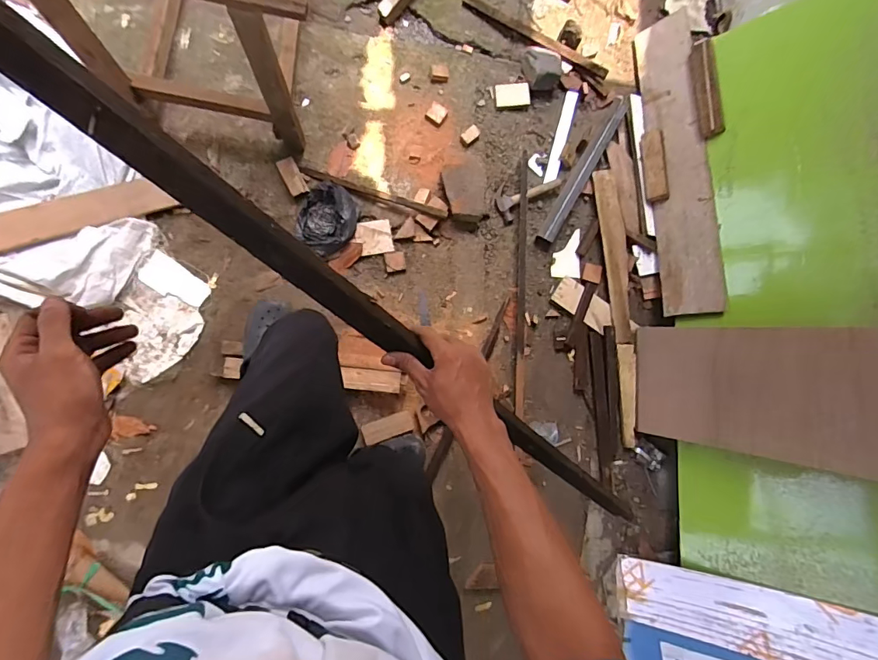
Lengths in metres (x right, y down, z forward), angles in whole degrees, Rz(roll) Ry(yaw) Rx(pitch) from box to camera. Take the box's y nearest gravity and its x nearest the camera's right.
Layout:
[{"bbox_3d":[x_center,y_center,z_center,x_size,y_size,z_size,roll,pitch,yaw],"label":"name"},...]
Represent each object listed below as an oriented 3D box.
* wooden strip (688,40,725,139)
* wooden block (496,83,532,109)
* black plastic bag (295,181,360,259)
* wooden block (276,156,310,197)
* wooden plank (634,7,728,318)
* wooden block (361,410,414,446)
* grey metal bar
[{"bbox_3d":[0.807,-0.727,1.374,0.022,0.063,0.300,3,80,-51],"label":"wooden strip"},{"bbox_3d":[0.242,-0.770,1.494,0.111,0.016,0.083,-1,83,9],"label":"wooden block"},{"bbox_3d":[-0.334,-0.325,1.342,0.169,0.079,0.204,15,82,-6],"label":"black plastic bag"},{"bbox_3d":[-0.439,-0.459,1.368,0.059,0.036,0.117,-27,88,-9],"label":"wooden block"},{"bbox_3d":[0.749,-0.524,1.432,0.033,0.176,0.954,4,80,-38],"label":"wooden plank"},{"bbox_3d":[-0.150,0.290,1.344,0.151,0.017,0.059,-19,87,-9],"label":"wooden block"},{"bbox_3d":[0.464,-0.515,1.457,0.062,0.064,0.561,31,81,-3],"label":"grey metal bar"}]

